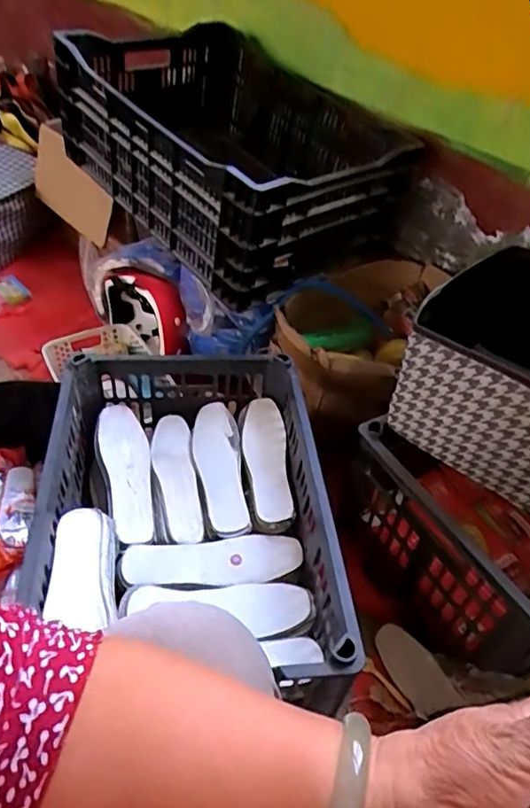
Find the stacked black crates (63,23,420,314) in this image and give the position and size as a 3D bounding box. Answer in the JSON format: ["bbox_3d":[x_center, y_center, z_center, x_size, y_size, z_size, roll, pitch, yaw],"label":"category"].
[{"bbox_3d":[-0.067,-0.479,1.050,0.431,0.276,0.580,-26,53,-29],"label":"stacked black crates"}]

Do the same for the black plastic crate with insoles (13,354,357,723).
[{"bbox_3d":[-0.099,0.131,0.731,0.344,0.129,0.471,0,45,-6],"label":"black plastic crate with insoles"}]

